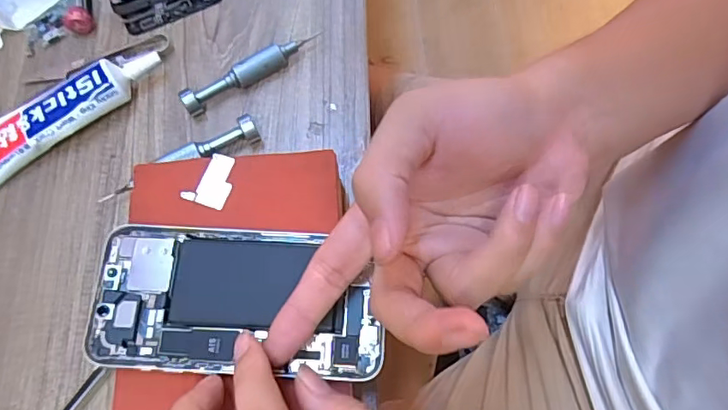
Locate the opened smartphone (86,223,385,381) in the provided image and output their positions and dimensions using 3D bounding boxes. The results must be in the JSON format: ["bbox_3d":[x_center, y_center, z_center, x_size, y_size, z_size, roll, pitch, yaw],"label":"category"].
[{"bbox_3d":[-0.064,0.047,0.269,0.142,0.004,0.071,2,71,3],"label":"opened smartphone"}]

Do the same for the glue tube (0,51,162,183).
[{"bbox_3d":[-0.197,-0.060,0.346,0.138,0.027,0.039,-34,73,-9],"label":"glue tube"}]

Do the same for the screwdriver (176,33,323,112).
[{"bbox_3d":[-0.075,-0.091,0.355,0.099,0.019,0.013,-32,73,-9],"label":"screwdriver"}]

